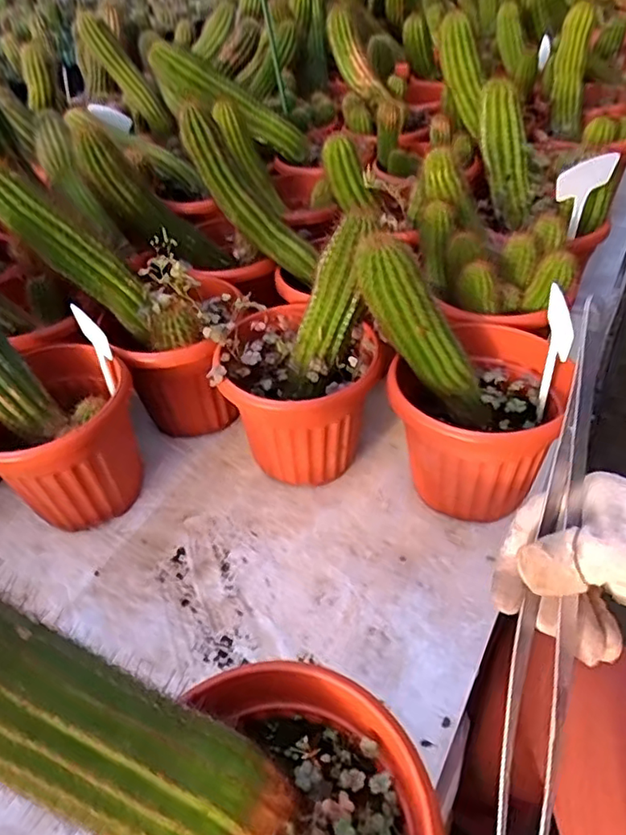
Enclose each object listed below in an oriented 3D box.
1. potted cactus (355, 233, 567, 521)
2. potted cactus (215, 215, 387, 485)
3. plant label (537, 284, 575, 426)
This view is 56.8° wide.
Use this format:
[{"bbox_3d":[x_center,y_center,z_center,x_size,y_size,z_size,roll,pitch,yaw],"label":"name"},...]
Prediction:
[{"bbox_3d":[0.156,-0.031,0.612,0.213,0.287,0.178,12,46,19],"label":"potted cactus"},{"bbox_3d":[-0.010,-0.055,0.671,0.192,0.269,0.170,-11,43,-5],"label":"potted cactus"},{"bbox_3d":[0.240,-0.054,0.586,0.011,0.152,0.071,-1,47,5],"label":"plant label"}]

